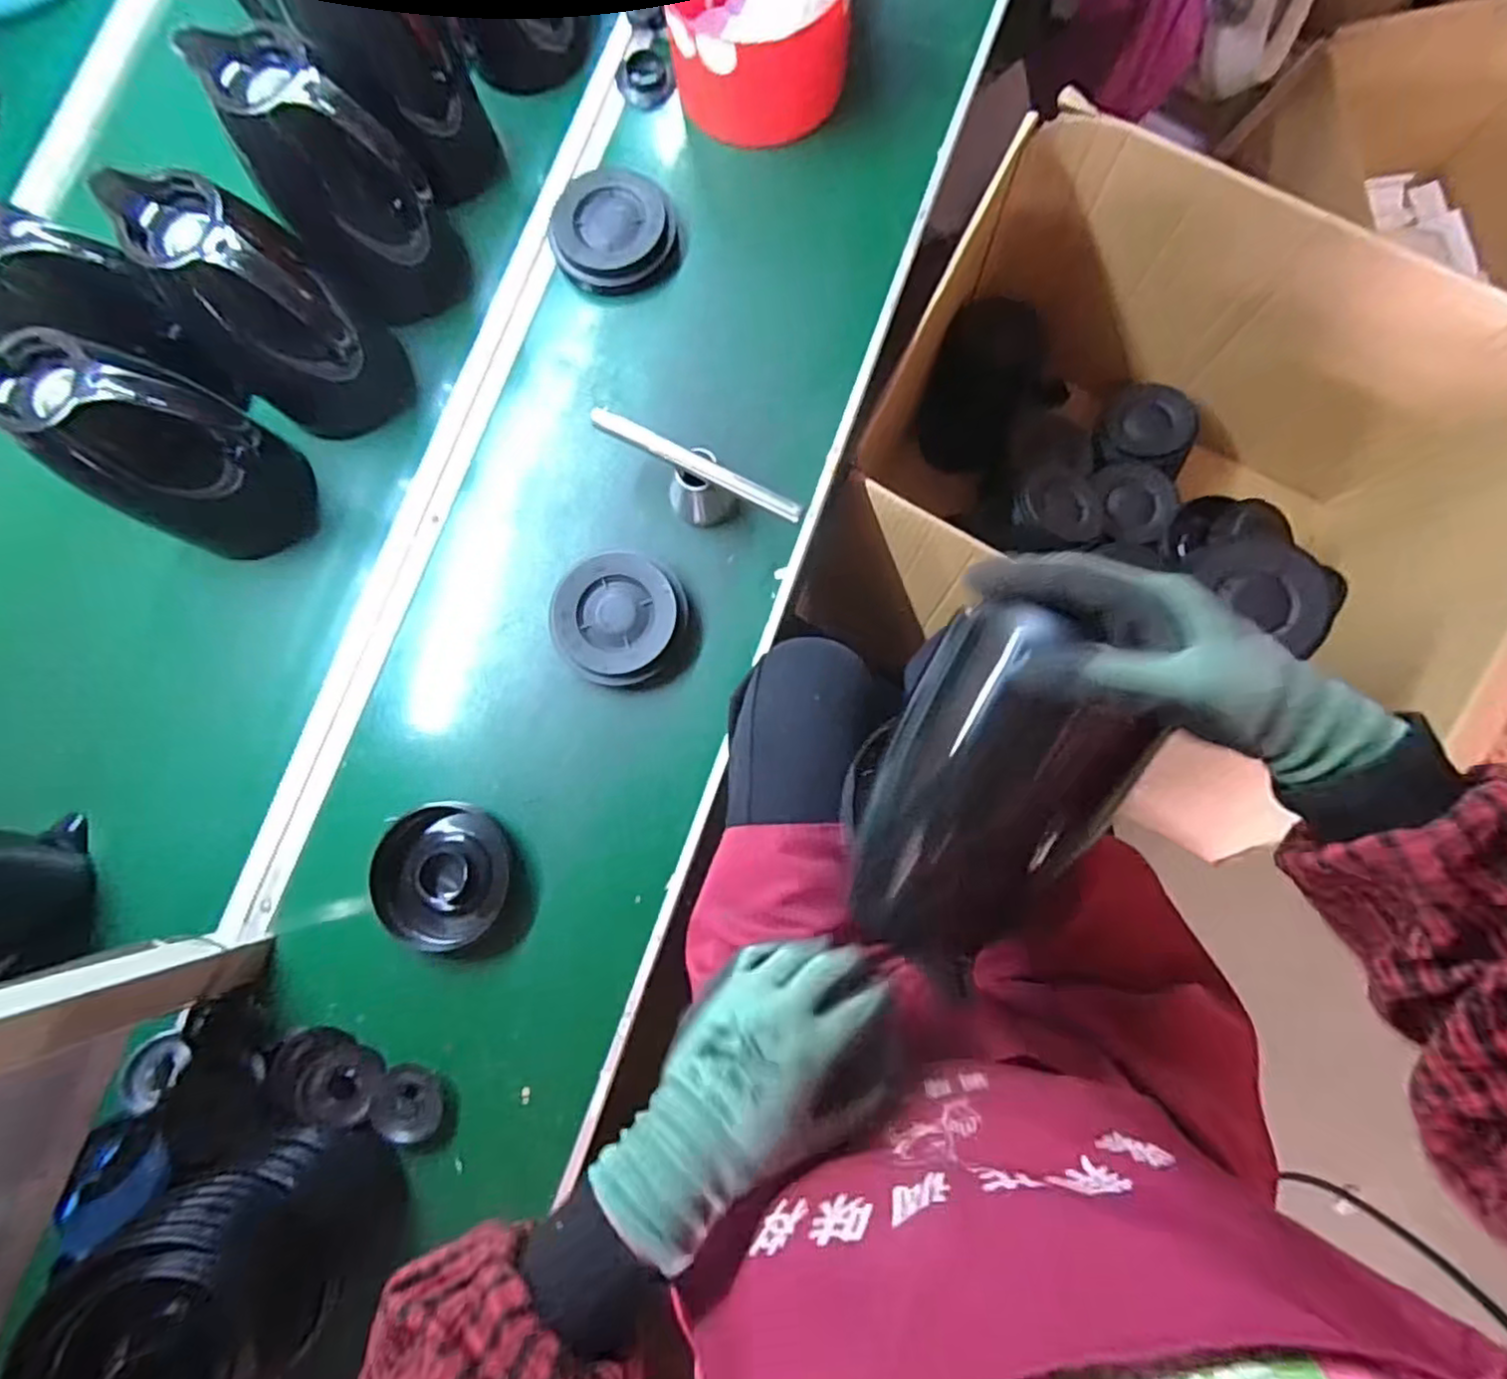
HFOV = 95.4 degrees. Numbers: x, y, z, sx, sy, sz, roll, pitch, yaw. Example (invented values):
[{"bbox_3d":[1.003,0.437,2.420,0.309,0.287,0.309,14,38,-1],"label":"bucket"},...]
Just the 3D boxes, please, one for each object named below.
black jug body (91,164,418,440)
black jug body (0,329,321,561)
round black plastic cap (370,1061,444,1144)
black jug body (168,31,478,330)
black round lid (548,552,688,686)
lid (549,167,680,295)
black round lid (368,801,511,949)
[{"bbox_3d":[-0.389,-0.302,0.571,0.140,0.201,0.119,42,87,9],"label":"black jug body"},{"bbox_3d":[-0.479,-0.194,0.562,0.118,0.192,0.124,-1,82,4],"label":"black jug body"},{"bbox_3d":[-0.288,0.342,0.569,0.051,0.027,0.051,-1,82,4],"label":"round black plastic cap"},{"bbox_3d":[-0.348,-0.428,0.591,0.117,0.190,0.137,-32,81,-1],"label":"black jug body"},{"bbox_3d":[-0.123,-0.066,0.613,0.114,0.027,0.116,-1,82,4],"label":"black round lid"},{"bbox_3d":[-0.135,-0.446,0.664,0.124,0.032,0.115,-1,82,4],"label":"lid"},{"bbox_3d":[-0.268,0.160,0.589,0.108,0.024,0.119,-7,82,3],"label":"black round lid"}]

